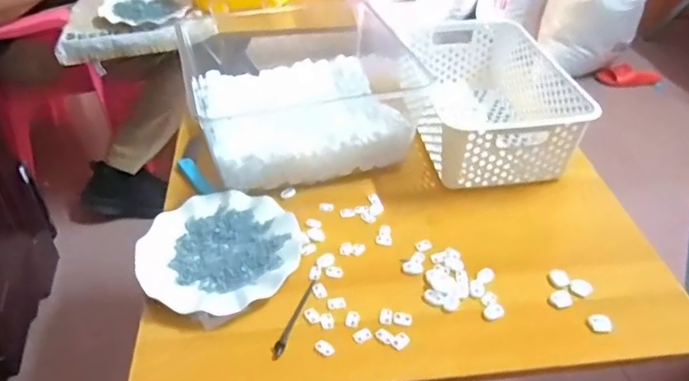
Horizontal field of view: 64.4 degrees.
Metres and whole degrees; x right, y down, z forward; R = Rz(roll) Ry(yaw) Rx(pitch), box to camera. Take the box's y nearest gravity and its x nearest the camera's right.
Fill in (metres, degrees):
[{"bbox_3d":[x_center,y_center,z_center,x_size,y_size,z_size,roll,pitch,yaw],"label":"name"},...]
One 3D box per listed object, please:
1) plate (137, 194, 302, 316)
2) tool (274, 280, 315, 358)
[{"bbox_3d":[-0.145,0.069,0.641,0.182,0.018,0.177,0,40,0],"label":"plate"},{"bbox_3d":[-0.053,0.134,0.584,0.010,0.004,0.101,12,41,13],"label":"tool"}]

